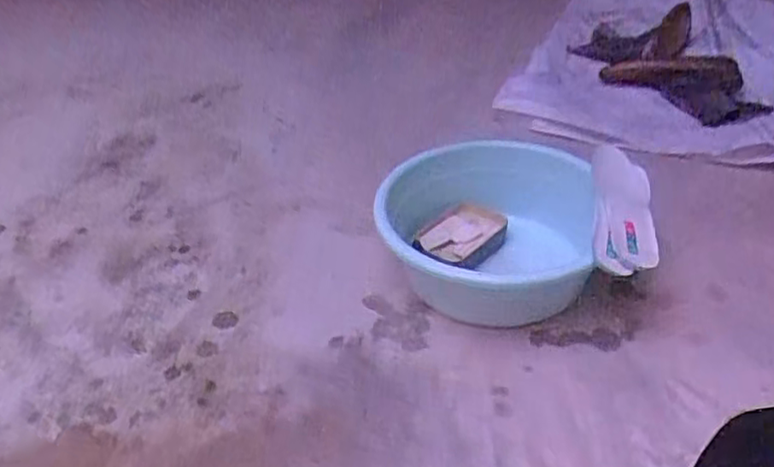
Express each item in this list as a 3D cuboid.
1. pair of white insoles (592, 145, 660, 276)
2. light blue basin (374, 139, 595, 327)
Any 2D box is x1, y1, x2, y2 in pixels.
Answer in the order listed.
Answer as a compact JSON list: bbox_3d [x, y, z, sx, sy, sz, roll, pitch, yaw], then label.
[{"bbox_3d":[0.310,-0.024,0.865,0.075,0.065,0.272,7,37,12],"label":"pair of white insoles"},{"bbox_3d":[0.144,-0.012,0.908,0.292,0.147,0.298,1,37,4],"label":"light blue basin"}]

